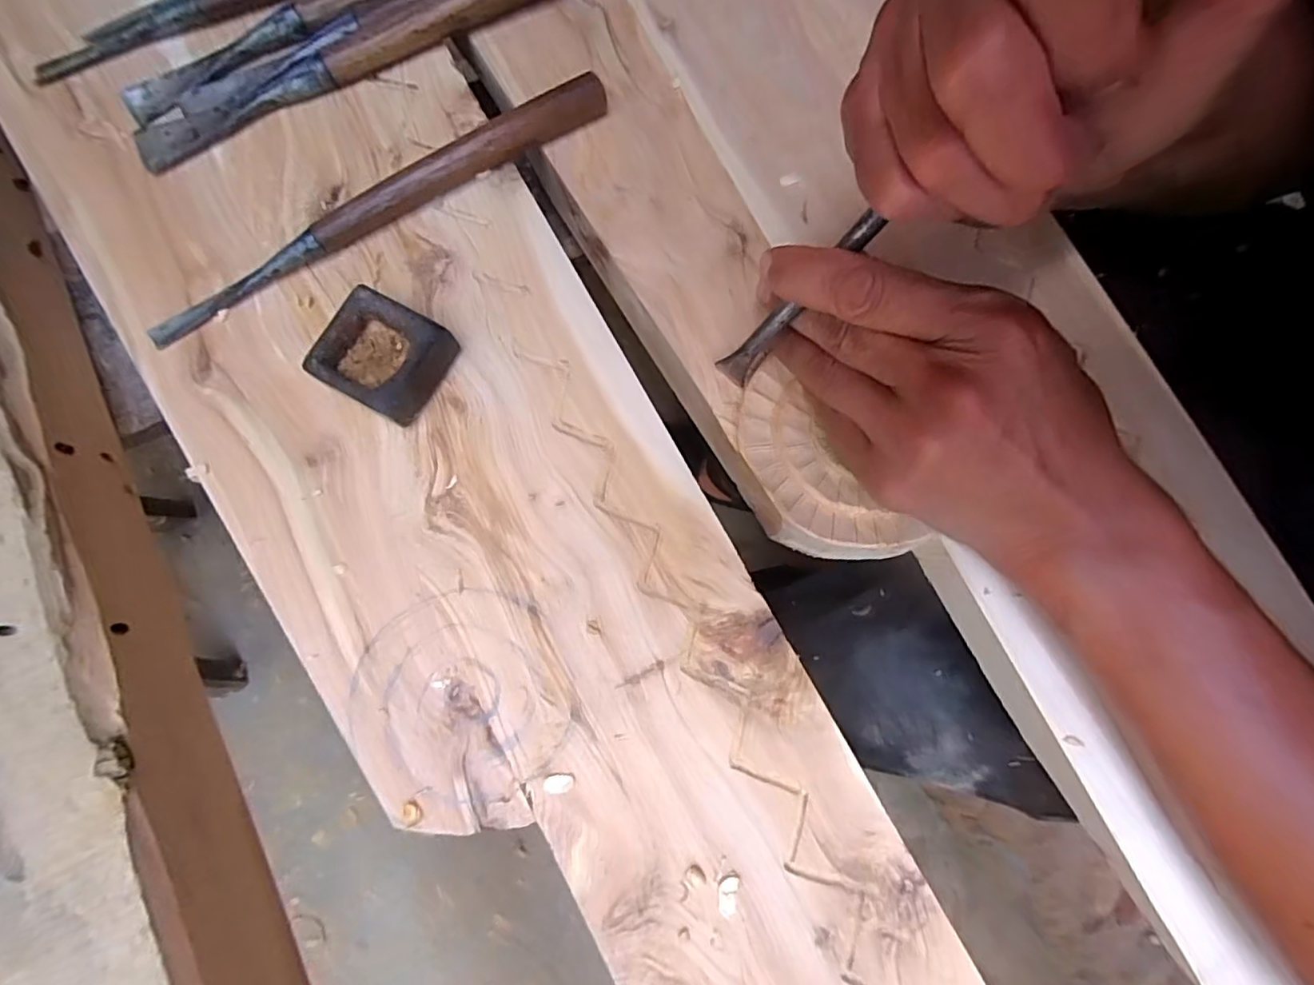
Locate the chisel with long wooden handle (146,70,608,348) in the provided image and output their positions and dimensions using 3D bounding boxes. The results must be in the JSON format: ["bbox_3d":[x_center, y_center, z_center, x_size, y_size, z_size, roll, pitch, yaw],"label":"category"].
[{"bbox_3d":[-0.136,-0.141,0.289,0.247,0.020,0.014,-29,80,-5],"label":"chisel with long wooden handle"}]

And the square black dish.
[{"bbox_3d":[-0.122,-0.059,0.271,0.051,0.029,0.046,26,80,5],"label":"square black dish"}]

